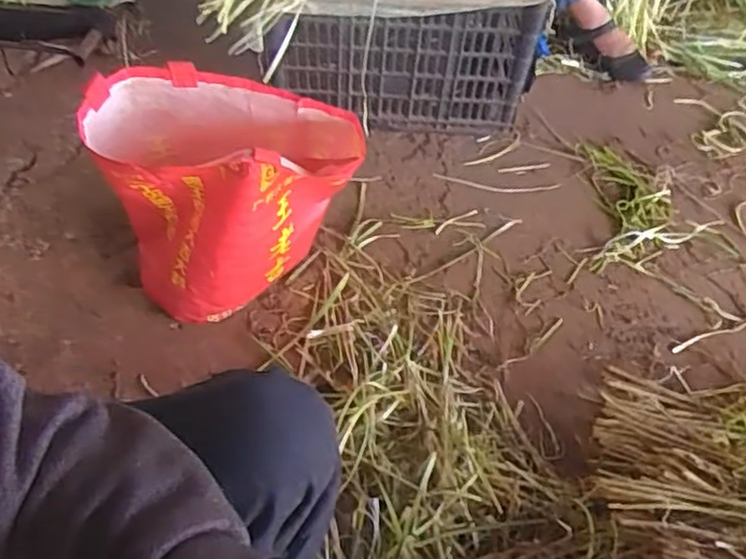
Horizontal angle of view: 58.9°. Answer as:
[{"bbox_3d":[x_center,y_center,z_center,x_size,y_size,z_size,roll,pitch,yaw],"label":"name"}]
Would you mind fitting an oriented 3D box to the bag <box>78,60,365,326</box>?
[{"bbox_3d":[-0.202,-0.103,0.933,0.329,0.381,0.160,3,53,-3],"label":"bag"}]

